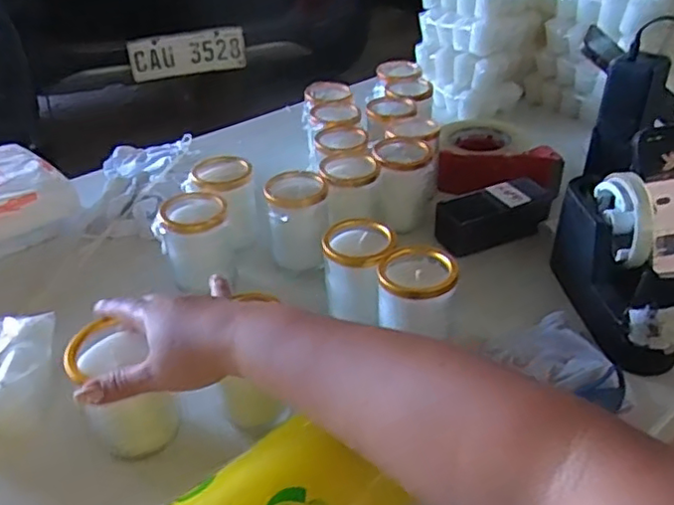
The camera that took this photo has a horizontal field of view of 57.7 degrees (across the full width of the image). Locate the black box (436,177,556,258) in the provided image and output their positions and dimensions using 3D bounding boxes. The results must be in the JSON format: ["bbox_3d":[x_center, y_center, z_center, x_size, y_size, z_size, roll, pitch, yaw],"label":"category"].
[{"bbox_3d":[0.181,-0.047,0.707,0.132,0.060,0.049,-19,39,-16],"label":"black box"}]

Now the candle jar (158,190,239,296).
[{"bbox_3d":[-0.145,-0.009,0.638,0.070,0.083,0.072,-10,37,-10],"label":"candle jar"}]

